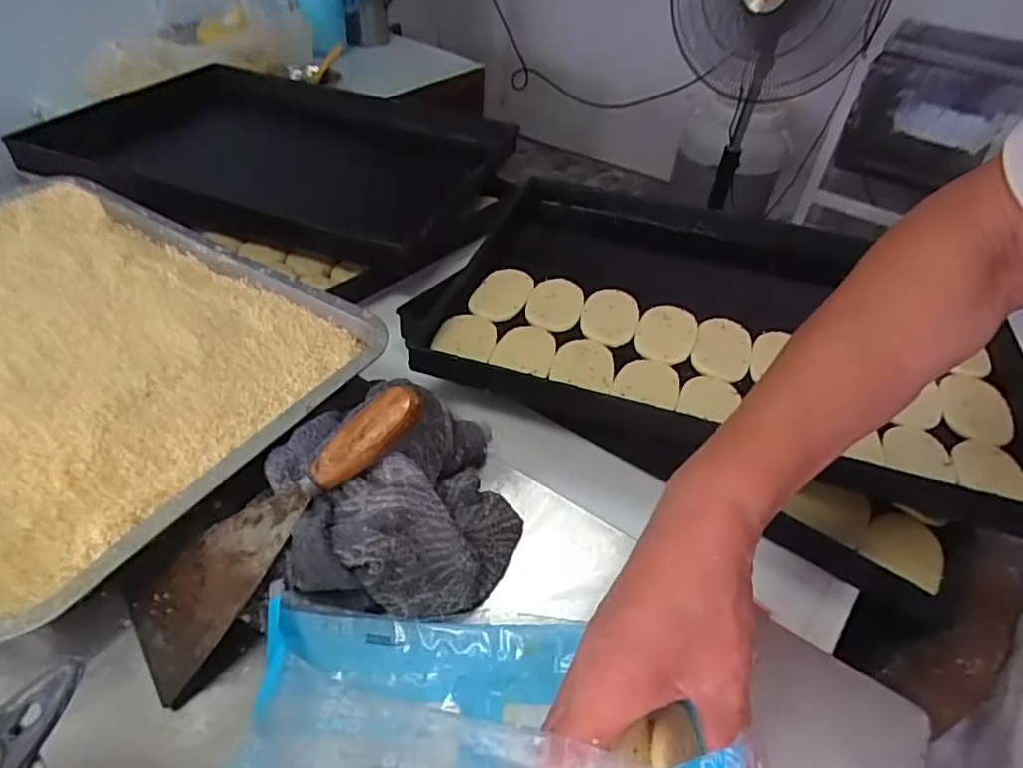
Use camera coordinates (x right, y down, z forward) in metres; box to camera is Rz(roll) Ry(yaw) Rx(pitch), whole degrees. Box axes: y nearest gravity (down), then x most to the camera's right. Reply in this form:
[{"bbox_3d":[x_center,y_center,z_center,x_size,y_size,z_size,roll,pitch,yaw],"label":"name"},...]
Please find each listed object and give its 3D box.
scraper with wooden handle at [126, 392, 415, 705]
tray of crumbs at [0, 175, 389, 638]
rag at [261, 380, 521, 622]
[{"bbox_3d":[-0.137,0.083,0.382,0.218,0.019,0.083,-43,58,-5],"label":"scraper with wooden handle"},{"bbox_3d":[-0.388,-0.039,0.512,0.488,0.043,0.337,25,47,19],"label":"tray of crumbs"},{"bbox_3d":[-0.078,0.061,0.419,0.157,0.054,0.183,-10,46,-16],"label":"rag"}]

